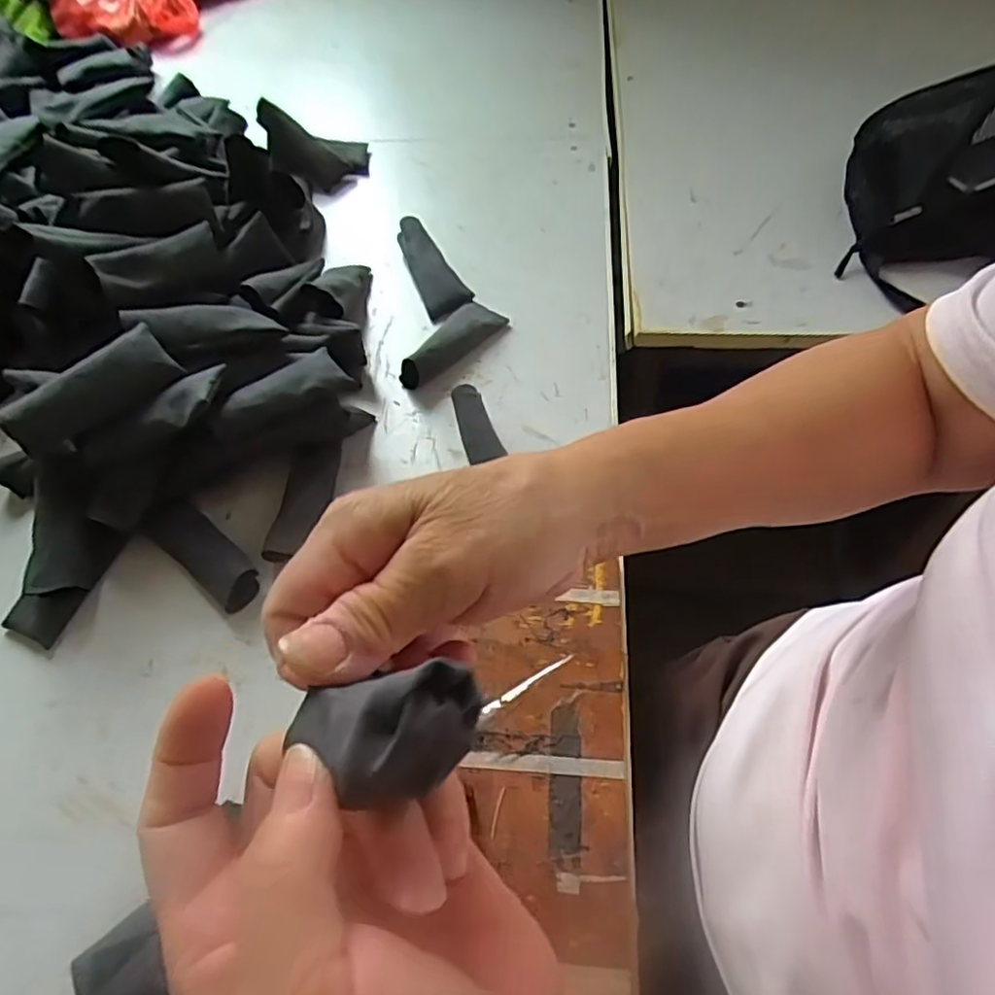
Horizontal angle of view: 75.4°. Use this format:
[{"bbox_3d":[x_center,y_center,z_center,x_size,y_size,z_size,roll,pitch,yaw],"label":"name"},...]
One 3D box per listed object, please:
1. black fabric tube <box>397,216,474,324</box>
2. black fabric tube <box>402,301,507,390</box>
[{"bbox_3d":[-0.062,-0.210,0.589,0.039,0.023,0.102,-25,74,-10],"label":"black fabric tube"},{"bbox_3d":[-0.036,-0.131,0.539,0.039,0.033,0.104,31,66,20],"label":"black fabric tube"}]

